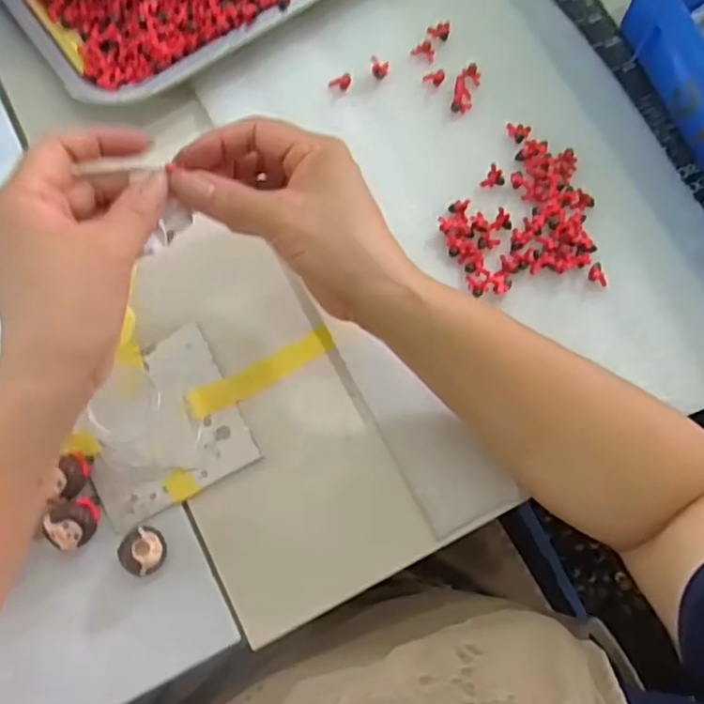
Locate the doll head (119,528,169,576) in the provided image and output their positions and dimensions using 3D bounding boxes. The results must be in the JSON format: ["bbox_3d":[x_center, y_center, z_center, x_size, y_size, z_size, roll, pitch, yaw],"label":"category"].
[{"bbox_3d":[-0.111,0.107,0.347,0.022,0.020,0.024,0,75,-1],"label":"doll head"}]

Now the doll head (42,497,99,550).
[{"bbox_3d":[-0.149,0.092,0.348,0.024,0.019,0.025,-14,76,-4],"label":"doll head"}]

